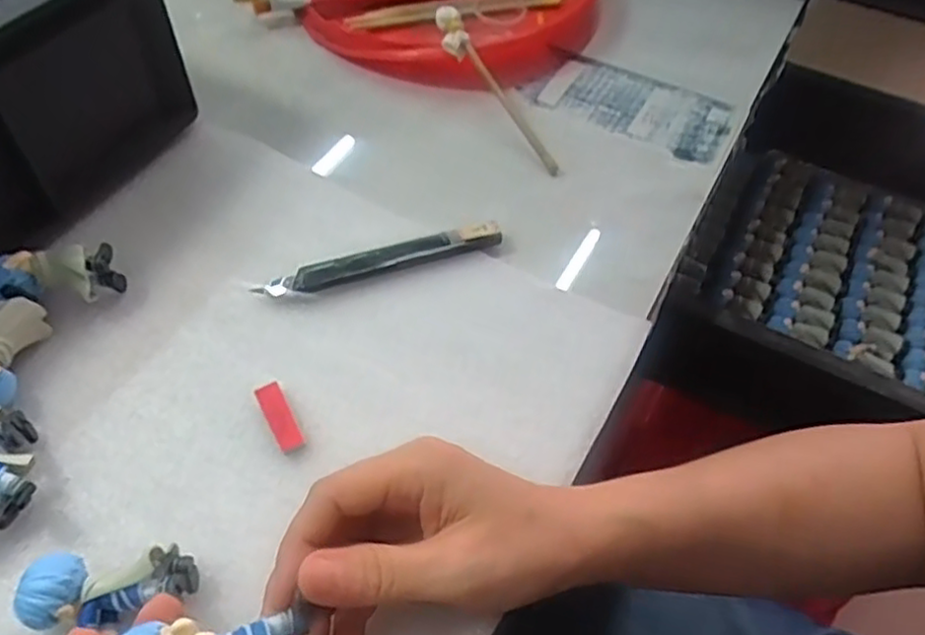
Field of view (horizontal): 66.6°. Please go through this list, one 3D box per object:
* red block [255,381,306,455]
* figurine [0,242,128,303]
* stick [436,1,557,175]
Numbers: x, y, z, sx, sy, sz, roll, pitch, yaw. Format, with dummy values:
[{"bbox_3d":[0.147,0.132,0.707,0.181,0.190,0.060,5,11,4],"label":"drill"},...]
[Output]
[{"bbox_3d":[-0.087,0.047,0.334,0.012,0.005,0.038,-23,56,-17],"label":"red block"},{"bbox_3d":[-0.212,-0.018,0.365,0.062,0.033,0.029,-2,53,-2],"label":"figurine"},{"bbox_3d":[0.023,-0.151,0.470,0.019,0.019,0.139,-29,79,-21],"label":"stick"}]

